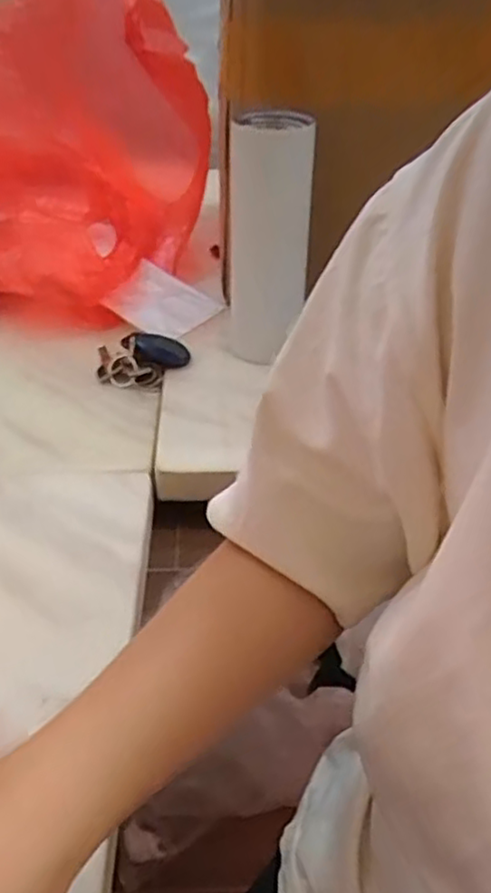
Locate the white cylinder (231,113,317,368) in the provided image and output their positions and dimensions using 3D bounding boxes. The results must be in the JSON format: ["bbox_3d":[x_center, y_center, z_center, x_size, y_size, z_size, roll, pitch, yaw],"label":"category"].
[{"bbox_3d":[0.023,-0.184,0.630,0.069,0.208,0.053,-21,44,-26],"label":"white cylinder"}]

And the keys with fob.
[{"bbox_3d":[-0.097,-0.086,0.656,0.085,0.022,0.072,-1,39,-3],"label":"keys with fob"}]

